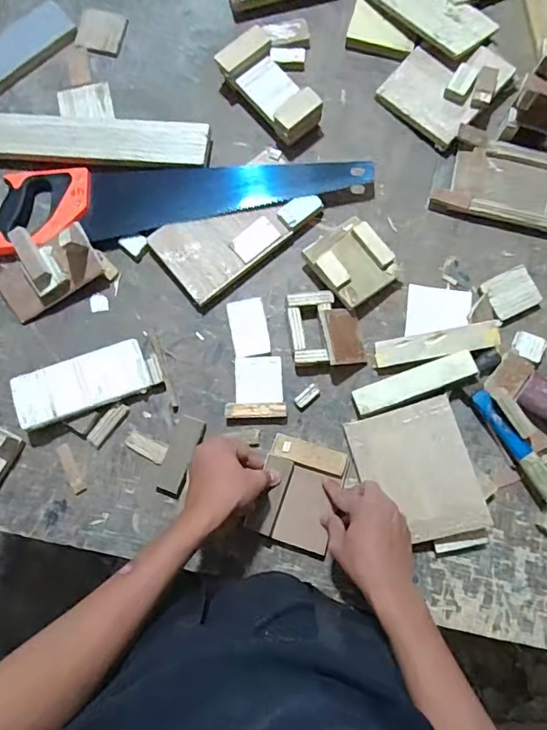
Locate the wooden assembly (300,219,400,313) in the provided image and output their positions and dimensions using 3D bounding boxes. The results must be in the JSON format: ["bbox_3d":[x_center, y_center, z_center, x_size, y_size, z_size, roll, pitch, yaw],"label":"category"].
[{"bbox_3d":[0.106,-0.135,0.664,0.101,0.041,0.104,-39,82,-6],"label":"wooden assembly"}]

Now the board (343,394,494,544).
[{"bbox_3d":[0.173,0.132,0.610,0.132,0.010,0.160,-16,83,8],"label":"board"}]

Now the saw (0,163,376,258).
[{"bbox_3d":[-0.126,-0.243,0.691,0.513,0.028,0.116,-8,80,-1],"label":"saw"}]

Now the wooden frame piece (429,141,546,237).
[{"bbox_3d":[0.318,-0.251,0.692,0.183,0.027,0.110,15,80,3],"label":"wooden frame piece"}]

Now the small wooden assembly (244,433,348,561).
[{"bbox_3d":[0.031,0.161,0.620,0.097,0.031,0.130,16,80,3],"label":"small wooden assembly"}]

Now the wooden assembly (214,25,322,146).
[{"bbox_3d":[-0.004,-0.388,0.703,0.081,0.048,0.162,-39,82,-6],"label":"wooden assembly"}]

